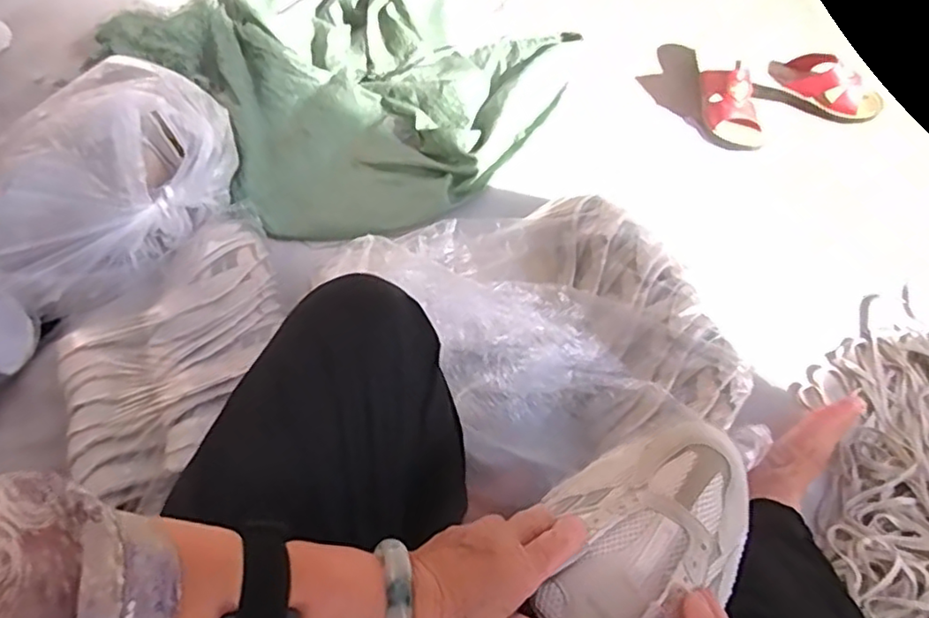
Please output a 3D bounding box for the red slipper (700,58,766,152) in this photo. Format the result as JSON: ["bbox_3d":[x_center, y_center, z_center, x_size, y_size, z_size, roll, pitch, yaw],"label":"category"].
[{"bbox_3d":[0.447,-0.341,1.043,0.089,0.078,0.148,0,64,2],"label":"red slipper"}]

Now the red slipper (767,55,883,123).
[{"bbox_3d":[0.621,-0.387,1.061,0.194,0.058,0.082,27,68,14],"label":"red slipper"}]

